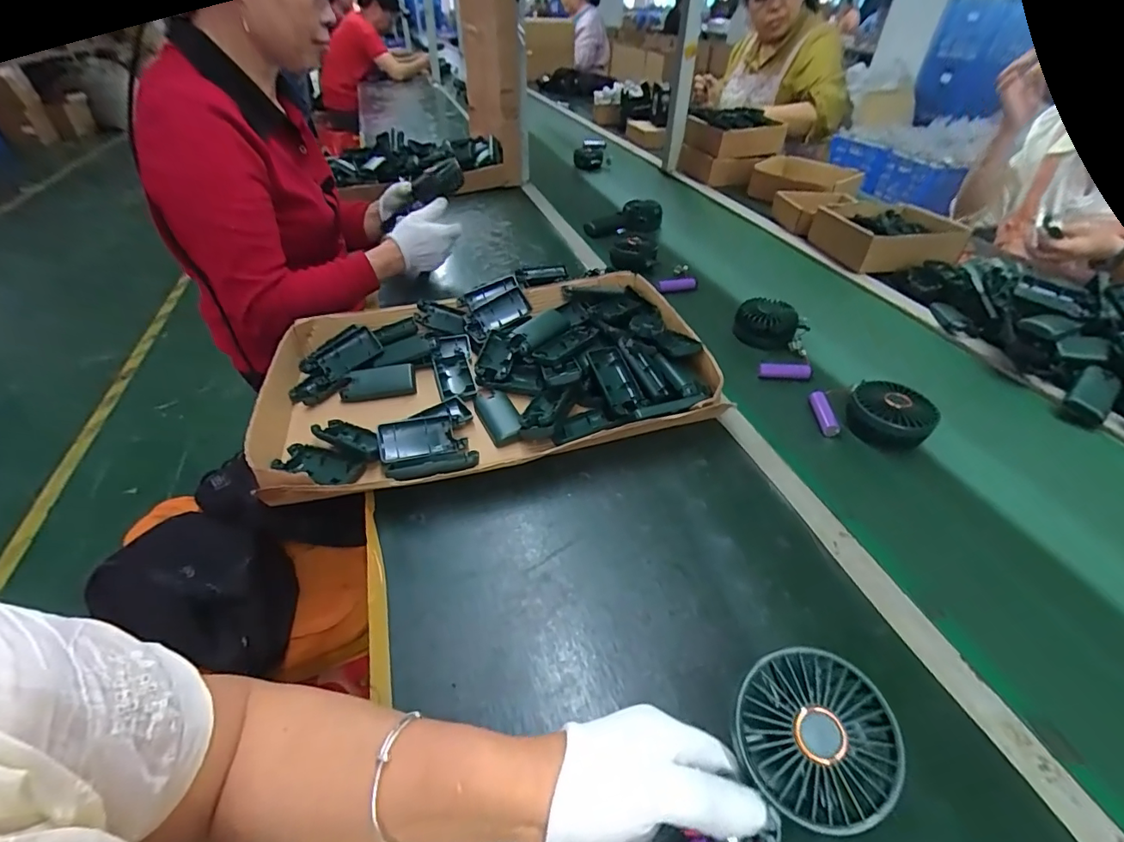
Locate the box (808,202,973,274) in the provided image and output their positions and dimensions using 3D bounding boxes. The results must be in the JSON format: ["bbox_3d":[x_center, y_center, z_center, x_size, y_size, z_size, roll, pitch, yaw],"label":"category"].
[{"bbox_3d":[0.613,-0.355,0.941,0.195,0.063,0.210,-3,41,-5],"label":"box"}]

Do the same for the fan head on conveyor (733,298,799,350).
[{"bbox_3d":[0.305,-0.147,0.739,0.088,0.043,0.077,26,46,26],"label":"fan head on conveyor"}]

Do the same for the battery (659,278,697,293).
[{"bbox_3d":[0.203,-0.239,0.862,0.064,0.020,0.017,-2,41,-1],"label":"battery"}]

